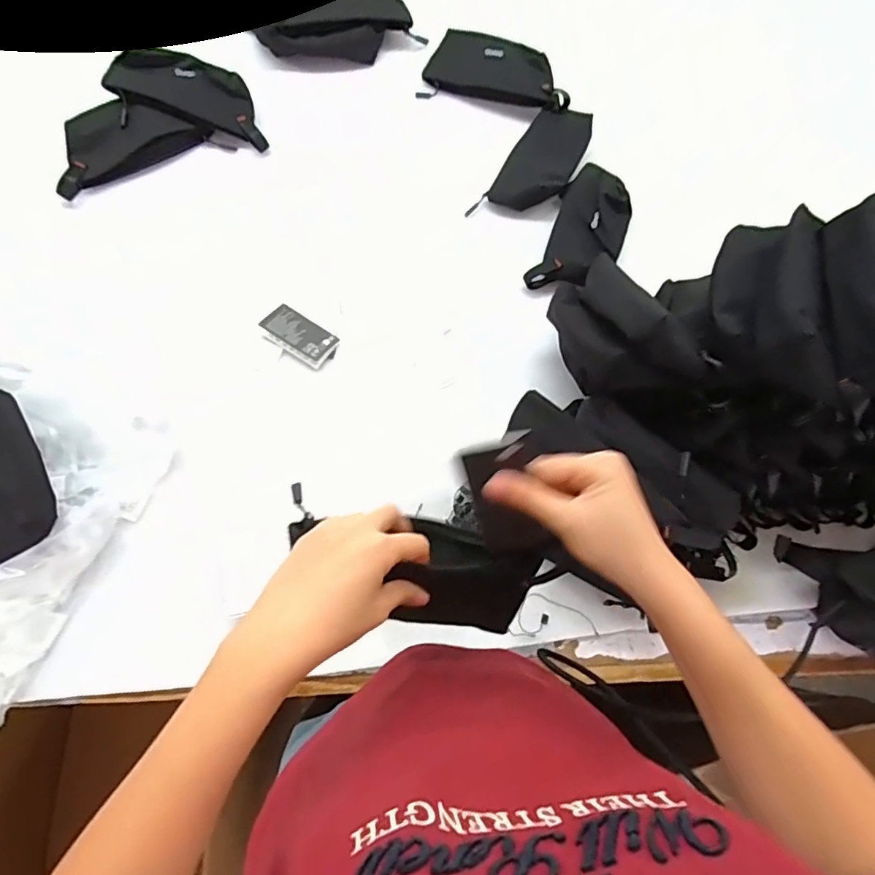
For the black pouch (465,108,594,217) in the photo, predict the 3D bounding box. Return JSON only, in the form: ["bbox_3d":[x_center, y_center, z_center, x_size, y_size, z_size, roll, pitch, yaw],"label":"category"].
[{"bbox_3d":[0.142,-0.383,0.752,0.102,0.026,0.212,27,74,22],"label":"black pouch"}]

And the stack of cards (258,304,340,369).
[{"bbox_3d":[-0.171,-0.126,0.660,0.092,0.021,0.052,32,75,7],"label":"stack of cards"}]

